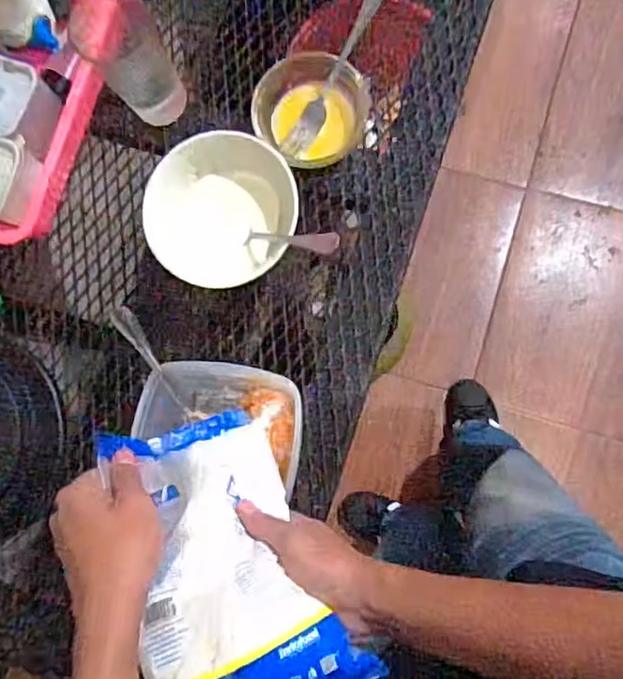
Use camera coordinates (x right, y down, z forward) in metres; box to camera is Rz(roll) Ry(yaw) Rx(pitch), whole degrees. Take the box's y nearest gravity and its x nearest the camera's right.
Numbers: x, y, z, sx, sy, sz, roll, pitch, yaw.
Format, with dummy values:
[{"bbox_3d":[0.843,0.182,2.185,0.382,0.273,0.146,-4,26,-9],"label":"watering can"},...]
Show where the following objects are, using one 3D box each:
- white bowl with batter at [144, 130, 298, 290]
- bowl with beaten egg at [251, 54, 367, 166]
[{"bbox_3d":[-0.089,-0.133,0.633,0.138,0.072,0.155,-1,83,6],"label":"white bowl with batter"},{"bbox_3d":[-0.004,-0.245,0.645,0.118,0.054,0.111,-1,83,6],"label":"bowl with beaten egg"}]

